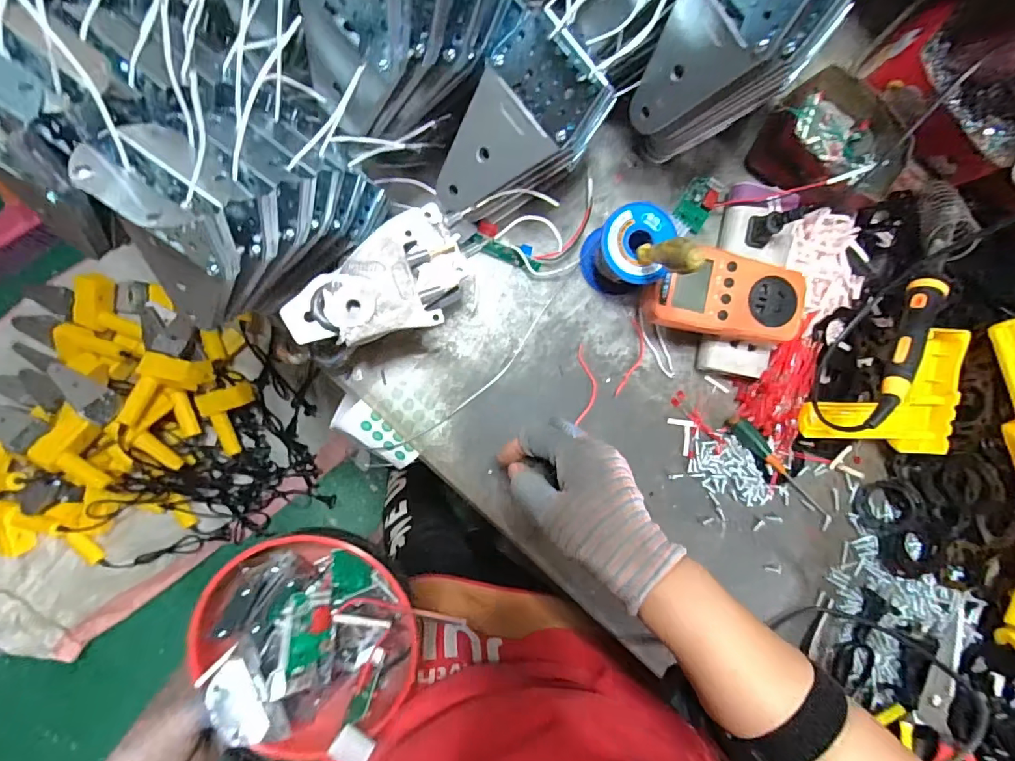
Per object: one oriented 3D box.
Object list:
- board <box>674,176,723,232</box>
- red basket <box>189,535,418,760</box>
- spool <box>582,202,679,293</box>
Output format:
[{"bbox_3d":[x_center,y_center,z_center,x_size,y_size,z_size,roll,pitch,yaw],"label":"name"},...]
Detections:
[{"bbox_3d":[0.175,-0.161,0.451,0.030,0.016,0.047,28,87,-7],"label":"board"},{"bbox_3d":[-0.151,0.207,0.377,0.154,0.074,0.154,0,90,-8],"label":"red basket"},{"bbox_3d":[0.098,-0.111,0.419,0.056,0.063,0.061,0,90,-8],"label":"spool"}]

